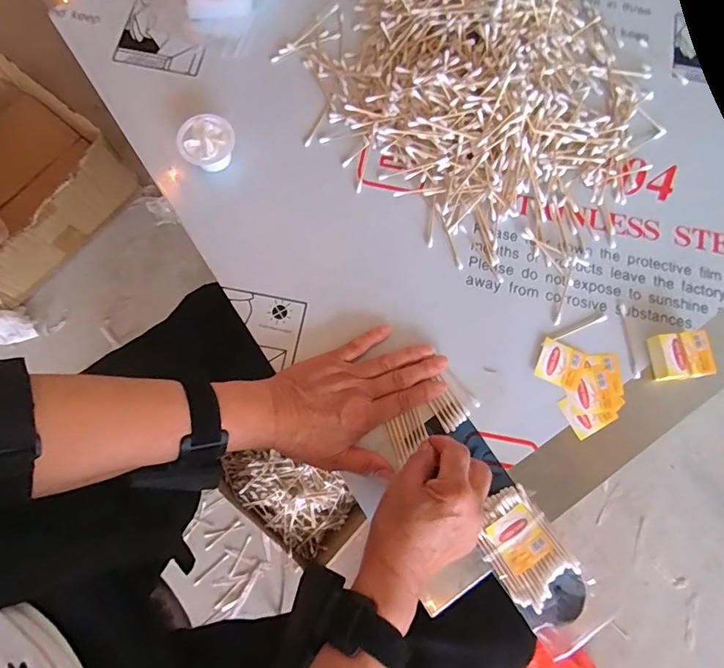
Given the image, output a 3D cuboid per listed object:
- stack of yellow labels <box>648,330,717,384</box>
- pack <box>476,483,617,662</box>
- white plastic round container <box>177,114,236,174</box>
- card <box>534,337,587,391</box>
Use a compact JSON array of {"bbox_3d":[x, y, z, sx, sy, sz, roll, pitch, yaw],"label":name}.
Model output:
[{"bbox_3d":[0.294,0.022,0.434,0.050,0.023,0.042,-9,77,-4],"label":"stack of yellow labels"},{"bbox_3d":[0.148,0.196,0.391,0.066,0.014,0.125,-29,78,-9],"label":"pack"},{"bbox_3d":[-0.153,-0.186,0.467,0.053,0.036,0.055,0,76,-2],"label":"white plastic round container"},{"bbox_3d":[0.188,0.029,0.439,0.041,0.004,0.039,25,77,4],"label":"card"}]

